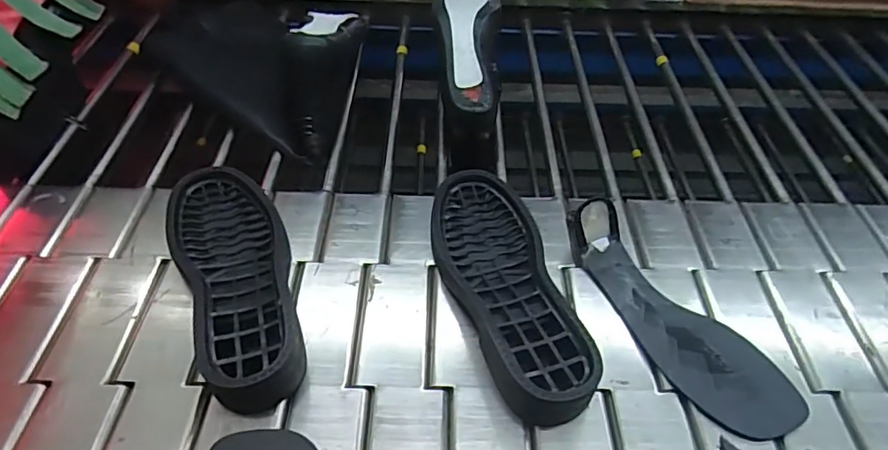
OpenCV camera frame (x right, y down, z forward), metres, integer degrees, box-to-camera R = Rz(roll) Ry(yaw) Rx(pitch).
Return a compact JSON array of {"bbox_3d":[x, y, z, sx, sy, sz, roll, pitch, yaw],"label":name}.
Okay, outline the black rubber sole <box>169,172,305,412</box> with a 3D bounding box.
[{"bbox_3d":[-0.188,0.035,0.494,0.093,0.042,0.265,-19,51,-20],"label":"black rubber sole"}]

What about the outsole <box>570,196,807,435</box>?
[{"bbox_3d":[0.201,0.071,0.477,0.083,0.042,0.244,-23,52,-23],"label":"outsole"}]

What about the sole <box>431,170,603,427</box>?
[{"bbox_3d":[0.051,0.048,0.494,0.094,0.042,0.260,-7,48,-10],"label":"sole"}]

